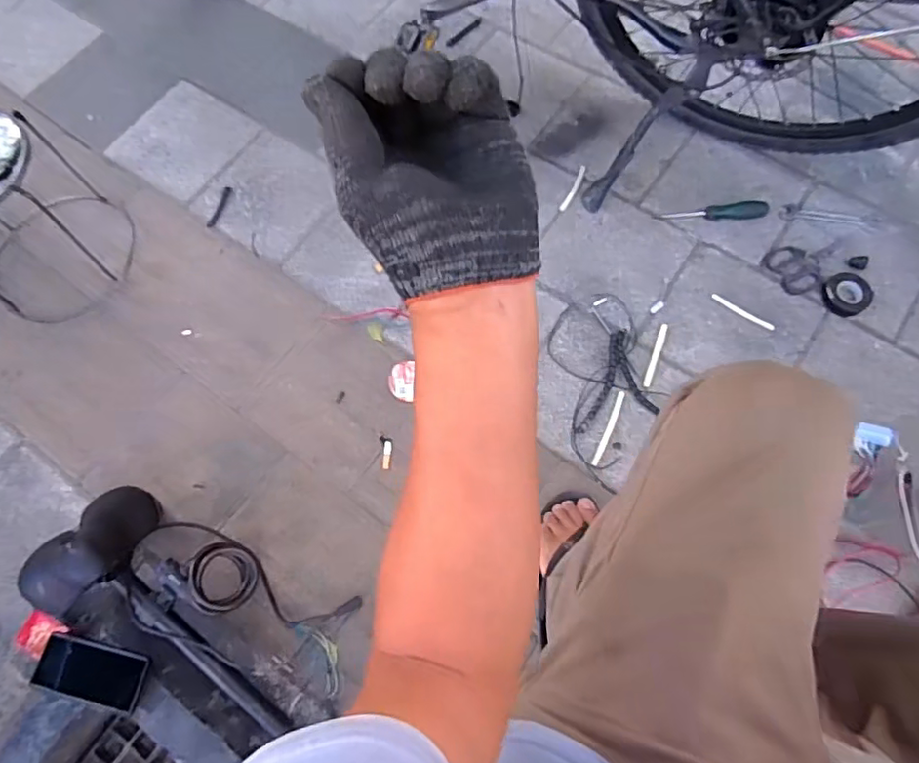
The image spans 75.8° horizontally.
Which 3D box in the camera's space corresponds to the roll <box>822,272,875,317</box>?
[{"bbox_3d":[0.686,-0.155,1.042,0.074,0.021,0.077,-1,70,2],"label":"roll"}]

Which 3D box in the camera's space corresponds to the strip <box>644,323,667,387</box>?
[{"bbox_3d":[0.343,-0.046,1.027,0.013,0.004,0.125,20,72,9],"label":"strip"}]

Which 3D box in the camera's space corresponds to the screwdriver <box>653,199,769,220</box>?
[{"bbox_3d":[0.479,-0.317,1.111,0.201,0.024,0.039,-6,70,0],"label":"screwdriver"}]

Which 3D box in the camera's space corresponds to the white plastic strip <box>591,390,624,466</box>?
[{"bbox_3d":[0.249,0.077,0.984,0.012,0.004,0.139,19,71,19],"label":"white plastic strip"}]

